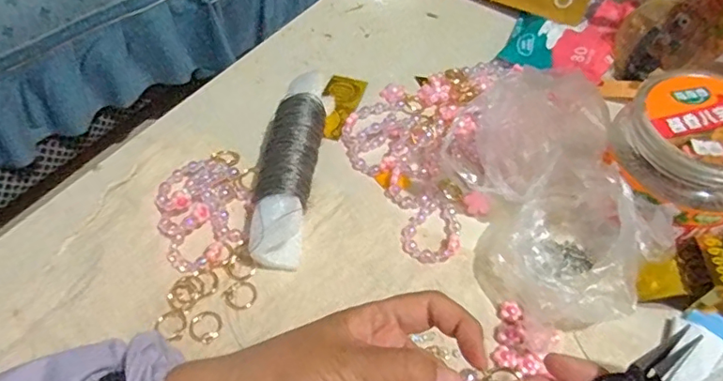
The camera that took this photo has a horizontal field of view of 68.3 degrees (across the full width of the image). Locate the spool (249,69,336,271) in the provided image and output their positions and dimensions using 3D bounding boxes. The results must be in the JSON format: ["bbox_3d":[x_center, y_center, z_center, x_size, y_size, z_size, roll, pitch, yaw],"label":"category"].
[{"bbox_3d":[-0.060,-0.025,0.442,0.048,0.043,0.192,5,54,5],"label":"spool"}]

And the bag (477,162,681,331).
[{"bbox_3d":[0.147,0.036,0.379,0.110,0.069,0.113,36,62,24],"label":"bag"}]

